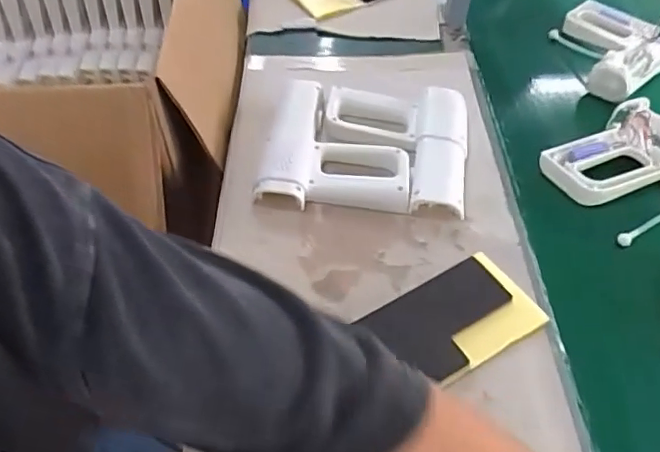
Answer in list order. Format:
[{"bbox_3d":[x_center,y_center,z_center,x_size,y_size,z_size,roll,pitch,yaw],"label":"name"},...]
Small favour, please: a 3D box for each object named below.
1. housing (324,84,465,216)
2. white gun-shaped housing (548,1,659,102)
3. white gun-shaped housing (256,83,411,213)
[{"bbox_3d":[0.079,-0.098,0.689,0.170,0.033,0.196,3,49,3],"label":"housing"},{"bbox_3d":[0.422,-0.277,0.855,0.212,0.044,0.170,-35,58,-26],"label":"white gun-shaped housing"},{"bbox_3d":[0.007,-0.104,0.698,0.173,0.035,0.195,3,49,2],"label":"white gun-shaped housing"}]

